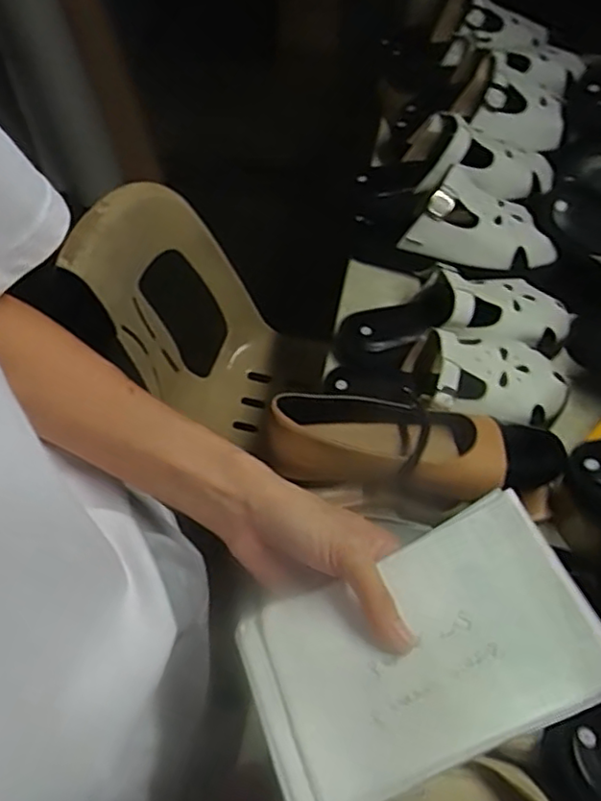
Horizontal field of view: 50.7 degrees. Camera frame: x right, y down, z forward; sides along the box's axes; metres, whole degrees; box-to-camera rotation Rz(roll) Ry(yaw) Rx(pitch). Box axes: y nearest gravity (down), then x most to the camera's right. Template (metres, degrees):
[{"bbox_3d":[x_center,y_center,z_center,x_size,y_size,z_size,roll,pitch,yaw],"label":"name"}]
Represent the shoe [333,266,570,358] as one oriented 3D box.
[{"bbox_3d":[0.171,-0.099,0.690,0.260,0.070,0.100,-3,58,-2],"label":"shoe"}]

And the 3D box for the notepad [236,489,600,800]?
[{"bbox_3d":[0.059,0.125,0.322,0.167,0.017,0.104,-23,55,-5],"label":"notepad"}]

